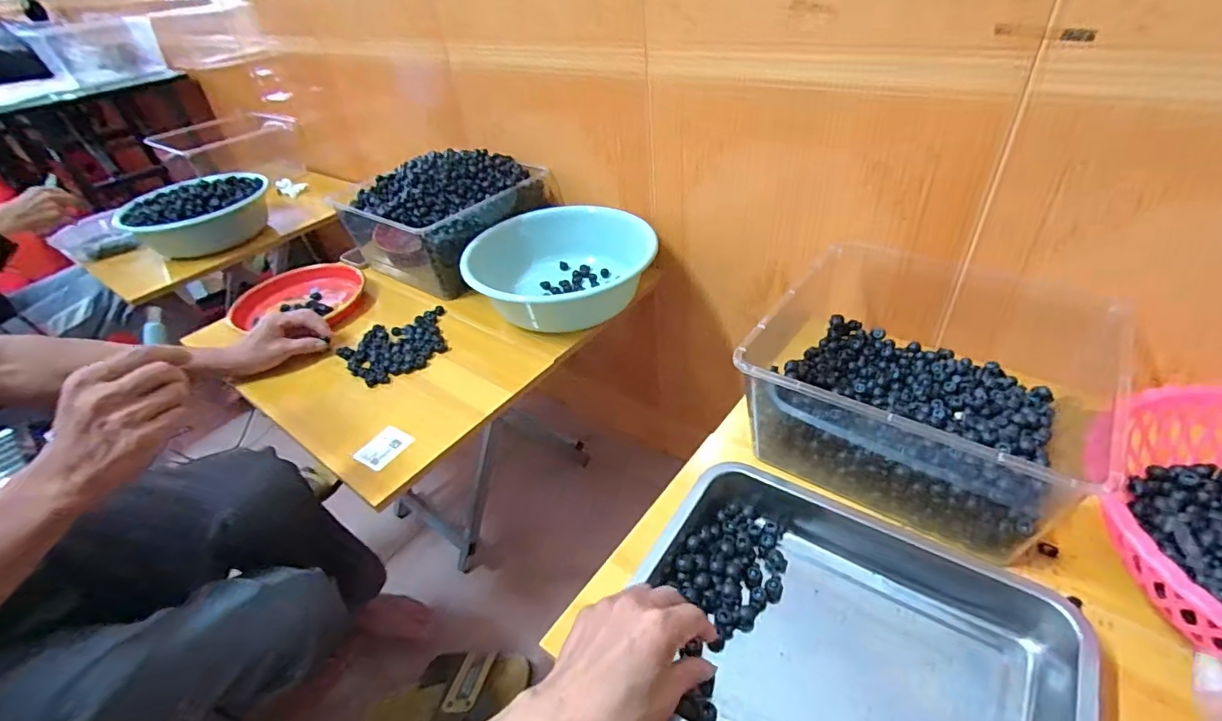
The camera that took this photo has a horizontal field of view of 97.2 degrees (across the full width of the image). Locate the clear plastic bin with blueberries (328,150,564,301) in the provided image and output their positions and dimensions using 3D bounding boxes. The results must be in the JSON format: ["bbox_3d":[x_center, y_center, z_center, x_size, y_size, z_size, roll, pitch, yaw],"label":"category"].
[{"bbox_3d":[-0.313,-0.285,1.028,0.338,0.163,0.300,22,47,32],"label":"clear plastic bin with blueberries"}]

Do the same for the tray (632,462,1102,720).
[{"bbox_3d":[0.184,0.218,0.433,0.304,0.052,0.268,19,46,29],"label":"tray"}]

